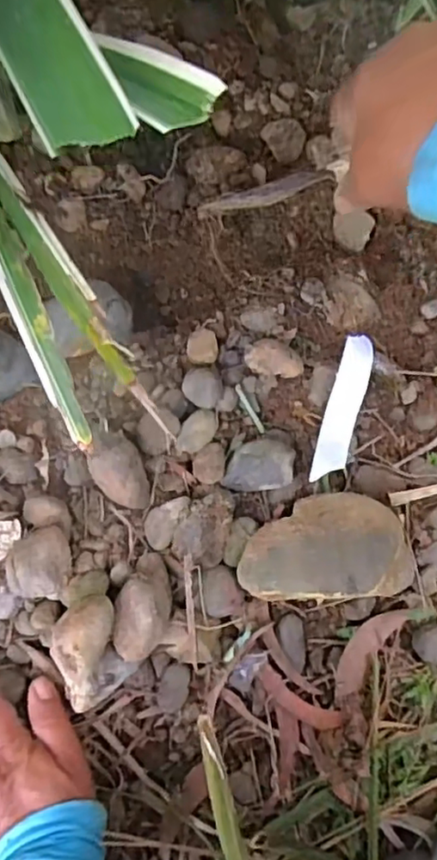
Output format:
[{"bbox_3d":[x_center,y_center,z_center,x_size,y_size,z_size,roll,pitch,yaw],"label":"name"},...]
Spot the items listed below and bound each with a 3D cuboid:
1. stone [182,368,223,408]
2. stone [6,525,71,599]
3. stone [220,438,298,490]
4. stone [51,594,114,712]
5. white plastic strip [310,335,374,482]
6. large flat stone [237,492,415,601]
[{"bbox_3d":[-0.013,-0.034,0.467,0.031,0.016,0.030,0,79,0],"label":"stone"},{"bbox_3d":[-0.127,0.094,0.434,0.046,0.032,0.049,-2,79,-1],"label":"stone"},{"bbox_3d":[0.030,0.027,0.455,0.052,0.026,0.036,-6,79,-1],"label":"stone"},{"bbox_3d":[-0.092,0.149,0.403,0.034,0.028,0.075,8,96,1],"label":"stone"},{"bbox_3d":[0.097,-0.017,0.470,0.024,0.004,0.116,16,83,7],"label":"white plastic strip"},{"bbox_3d":[0.072,0.081,0.430,0.112,0.052,0.067,-3,79,-1],"label":"large flat stone"}]

